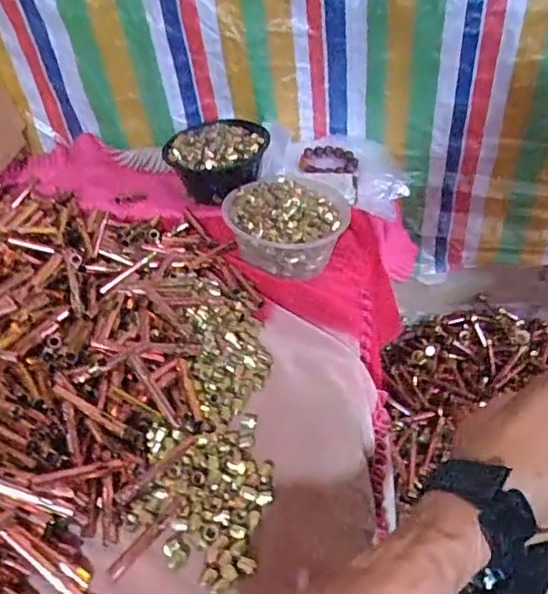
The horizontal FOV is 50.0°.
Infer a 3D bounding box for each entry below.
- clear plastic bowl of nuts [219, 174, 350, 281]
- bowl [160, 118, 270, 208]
[{"bbox_3d":[0.019,-0.091,0.775,0.158,0.089,0.155,-3,39,2],"label":"clear plastic bowl of nuts"},{"bbox_3d":[-0.086,-0.220,0.939,0.149,0.097,0.154,6,40,13],"label":"bowl"}]

